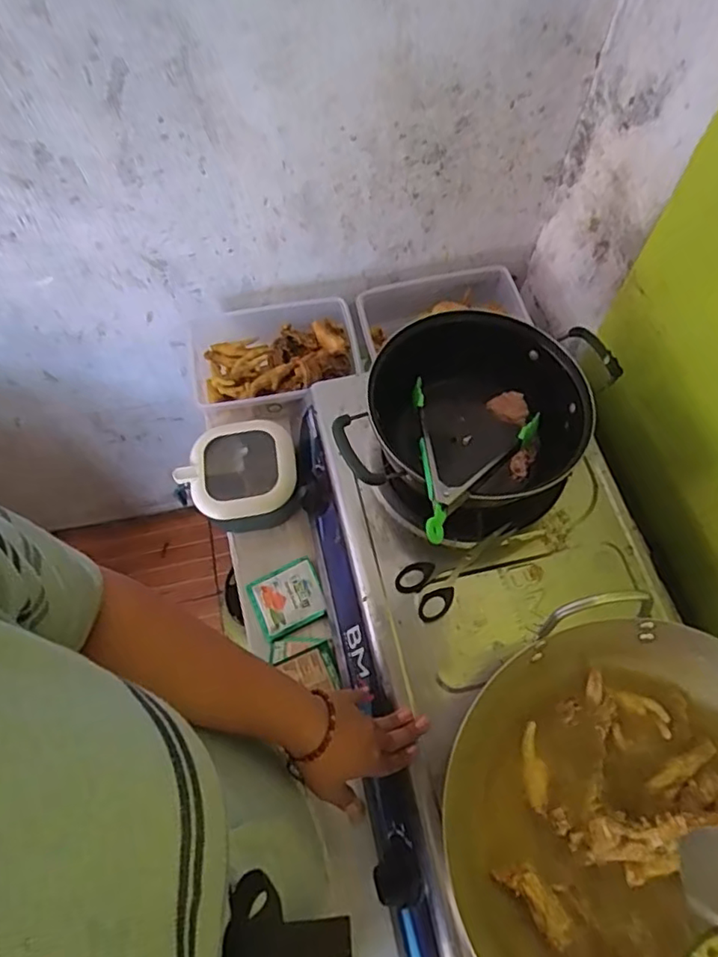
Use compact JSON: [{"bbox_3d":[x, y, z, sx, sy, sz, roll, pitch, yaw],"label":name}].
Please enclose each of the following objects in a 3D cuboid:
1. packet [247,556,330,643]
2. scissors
[{"bbox_3d":[-0.090,0.152,0.746,0.087,0.017,0.078,-23,67,-9],"label":"packet"},{"bbox_3d":[0.131,0.102,0.663,0.173,0.007,0.063,-22,67,-8],"label":"scissors"}]

